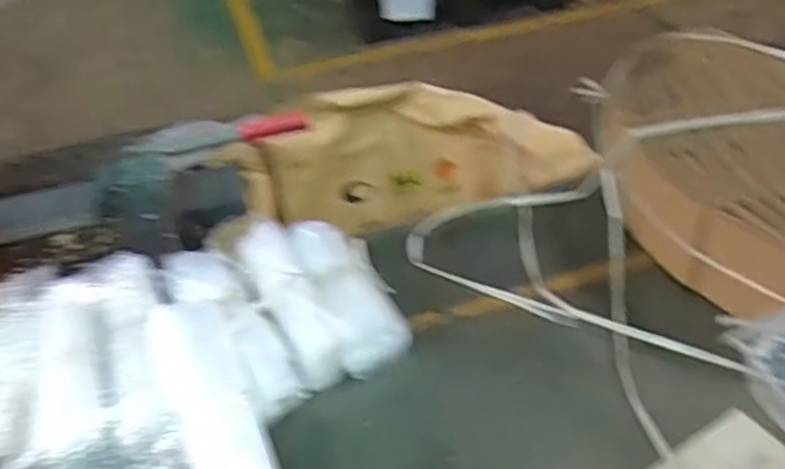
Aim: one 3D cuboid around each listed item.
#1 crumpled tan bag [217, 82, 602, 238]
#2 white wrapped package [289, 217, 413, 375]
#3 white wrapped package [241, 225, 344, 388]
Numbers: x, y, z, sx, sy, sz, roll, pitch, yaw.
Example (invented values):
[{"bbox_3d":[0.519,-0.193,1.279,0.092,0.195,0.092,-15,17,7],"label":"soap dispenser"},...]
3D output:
[{"bbox_3d":[0.022,-0.110,1.374,0.658,0.268,0.258,-3,39,5],"label":"crumpled tan bag"},{"bbox_3d":[-0.057,0.061,0.840,0.087,0.057,0.239,-17,40,-12],"label":"white wrapped package"},{"bbox_3d":[-0.124,0.073,0.827,0.067,0.066,0.241,-21,41,-16],"label":"white wrapped package"}]

